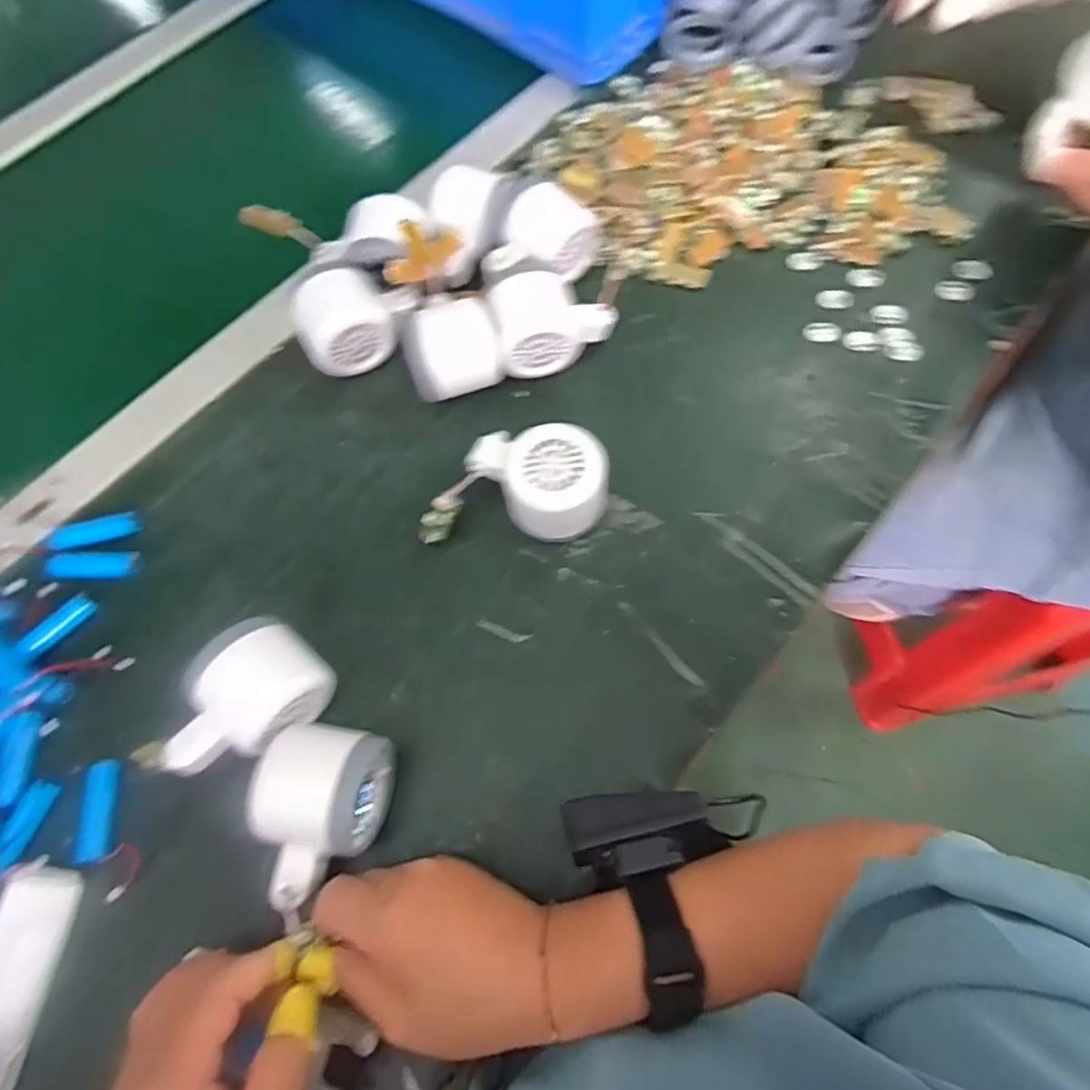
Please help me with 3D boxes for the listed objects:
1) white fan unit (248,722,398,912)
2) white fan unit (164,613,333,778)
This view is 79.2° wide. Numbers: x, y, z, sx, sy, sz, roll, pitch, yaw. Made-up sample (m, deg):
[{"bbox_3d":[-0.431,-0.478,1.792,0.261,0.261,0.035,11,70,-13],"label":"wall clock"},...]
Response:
[{"bbox_3d":[-0.119,0.137,0.341,0.064,0.054,0.084,6,68,5],"label":"white fan unit"},{"bbox_3d":[-0.162,0.088,0.366,0.055,0.056,0.086,27,72,13],"label":"white fan unit"}]

